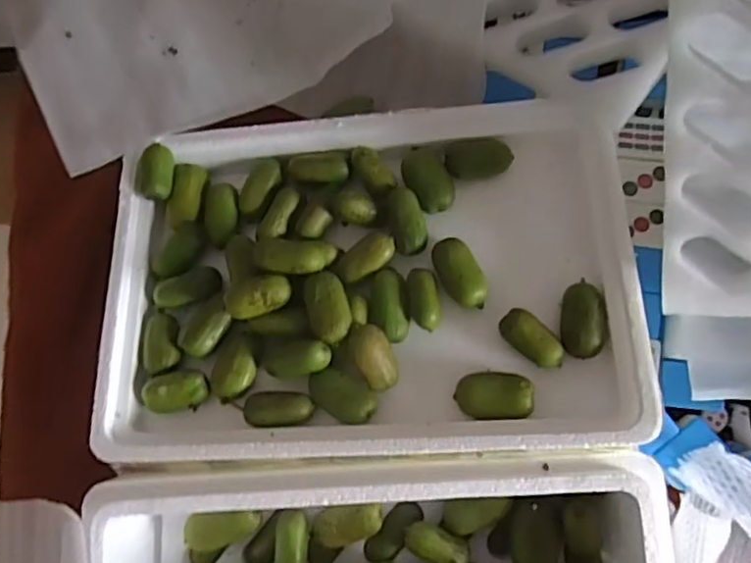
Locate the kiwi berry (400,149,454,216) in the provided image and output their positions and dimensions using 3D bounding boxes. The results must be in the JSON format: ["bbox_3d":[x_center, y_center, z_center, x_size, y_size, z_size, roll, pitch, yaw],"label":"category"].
[{"bbox_3d":[0.037,-0.073,0.449,0.028,0.021,0.049,-22,82,-1],"label":"kiwi berry"}]

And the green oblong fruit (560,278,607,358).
[{"bbox_3d":[0.131,0.024,0.405,0.025,0.019,0.048,6,83,3],"label":"green oblong fruit"}]

